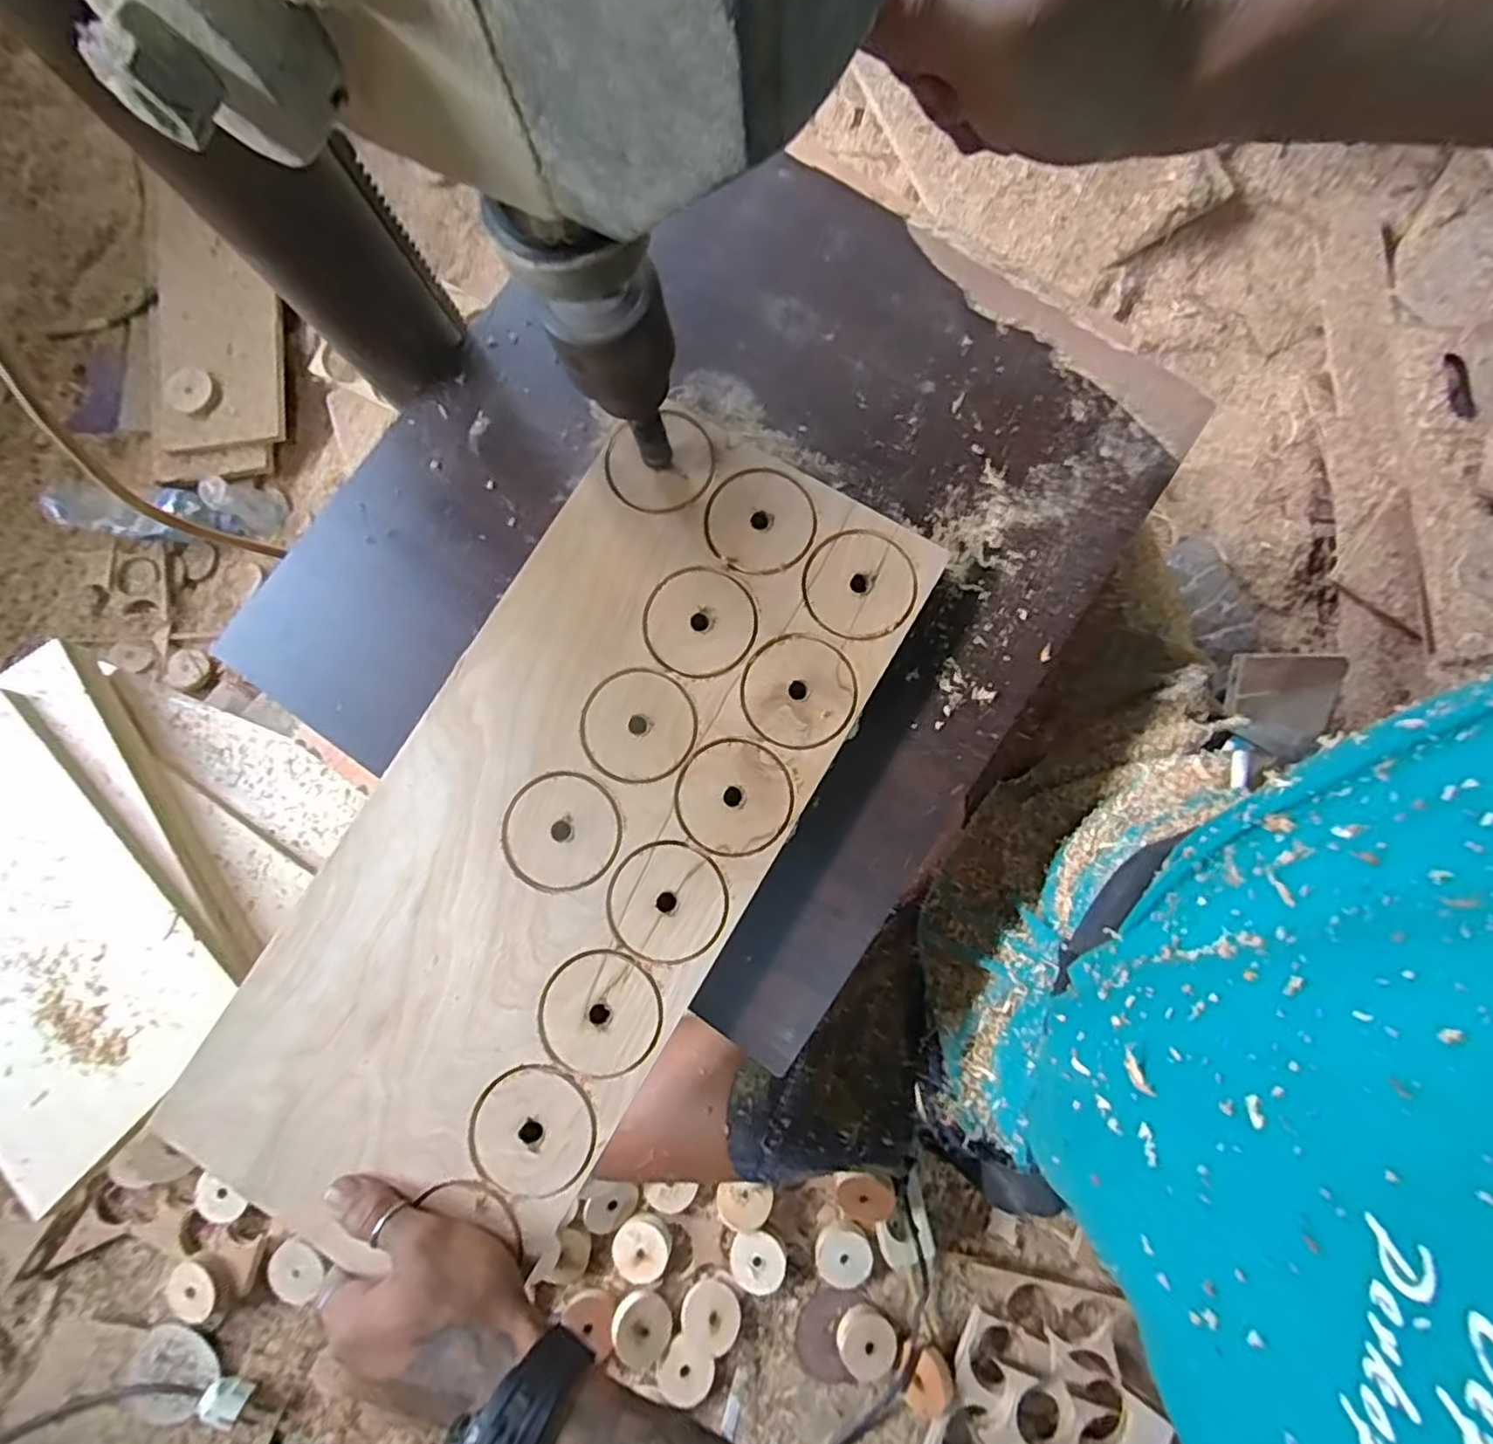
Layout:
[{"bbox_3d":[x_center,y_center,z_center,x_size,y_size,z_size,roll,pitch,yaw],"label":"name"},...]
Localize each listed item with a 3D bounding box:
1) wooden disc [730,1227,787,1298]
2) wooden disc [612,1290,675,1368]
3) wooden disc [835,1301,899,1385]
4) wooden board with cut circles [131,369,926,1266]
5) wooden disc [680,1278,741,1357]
[{"bbox_3d":[0.012,0.602,0.741,0.062,0.009,0.056,35,77,11],"label":"wooden disc"},{"bbox_3d":[-0.113,0.656,0.719,0.065,0.015,0.063,49,65,-6],"label":"wooden disc"},{"bbox_3d":[0.133,0.695,0.741,0.067,0.018,0.074,19,82,4],"label":"wooden disc"},{"bbox_3d":[-0.100,0.057,0.375,0.215,0.010,0.488,34,84,8],"label":"wooden board with cut circles"},{"bbox_3d":[-0.041,0.656,0.733,0.063,0.018,0.070,-15,78,4],"label":"wooden disc"}]

